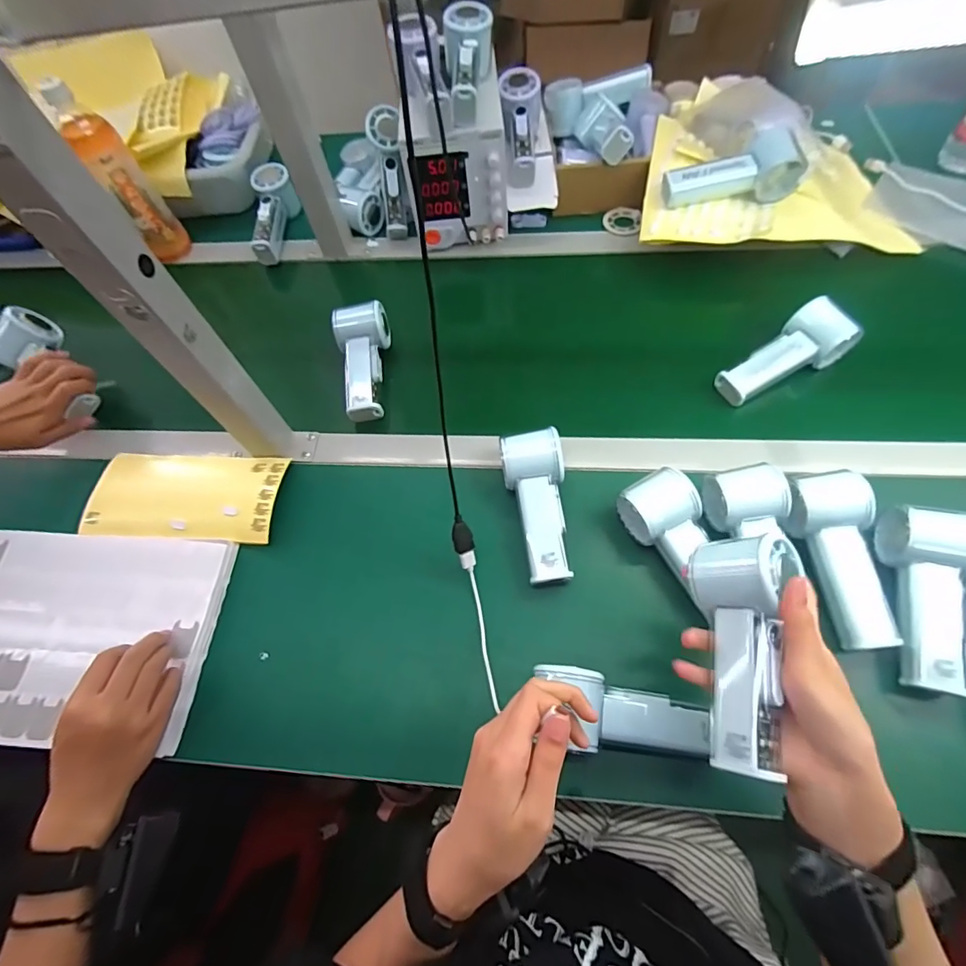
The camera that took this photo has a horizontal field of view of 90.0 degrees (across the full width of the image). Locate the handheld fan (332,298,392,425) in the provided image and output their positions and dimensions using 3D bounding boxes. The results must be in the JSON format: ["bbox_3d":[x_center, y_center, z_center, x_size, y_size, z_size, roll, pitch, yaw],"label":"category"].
[{"bbox_3d":[-0.146,-0.144,0.582,0.059,0.038,0.146,-4,75,2],"label":"handheld fan"}]

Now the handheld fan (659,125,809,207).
[{"bbox_3d":[0.299,-0.384,0.587,0.151,0.049,0.070,-3,62,2],"label":"handheld fan"}]

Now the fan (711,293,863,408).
[{"bbox_3d":[0.328,-0.138,0.535,0.142,0.040,0.059,-32,63,5],"label":"fan"}]

